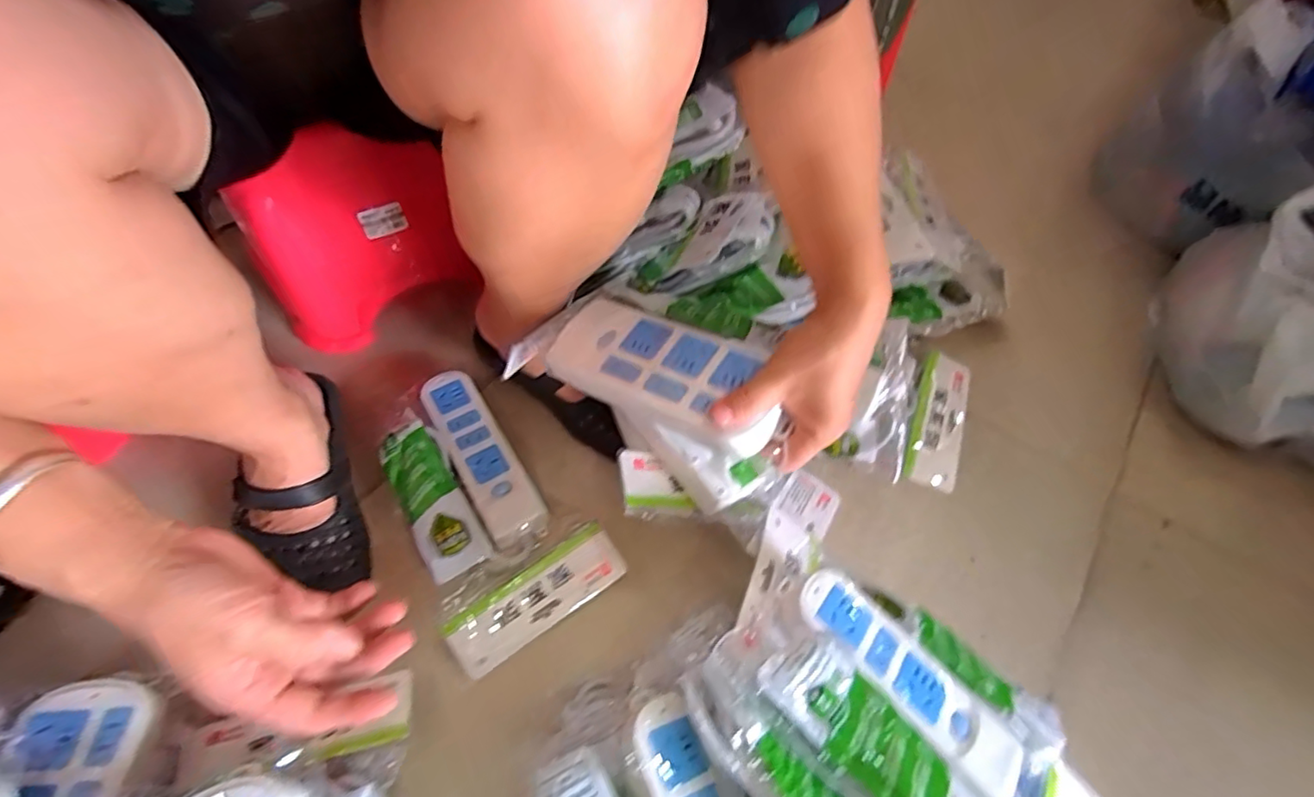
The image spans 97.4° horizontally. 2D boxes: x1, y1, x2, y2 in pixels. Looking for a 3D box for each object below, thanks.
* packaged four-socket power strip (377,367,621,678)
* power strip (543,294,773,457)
[{"bbox_3d":[-0.170,0.090,0.542,0.150,0.042,0.273,-30,62,-20],"label":"packaged four-socket power strip"},{"bbox_3d":[0.003,-0.018,0.435,0.190,0.027,0.076,27,60,31],"label":"power strip"}]

